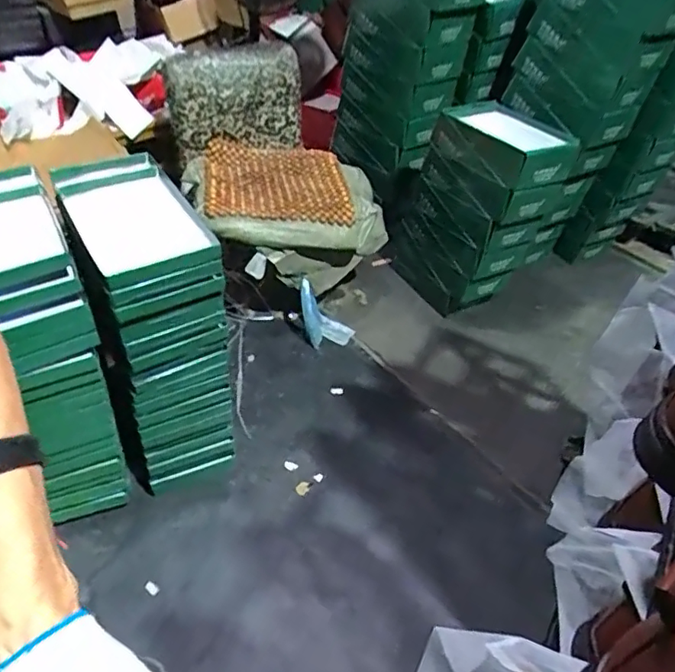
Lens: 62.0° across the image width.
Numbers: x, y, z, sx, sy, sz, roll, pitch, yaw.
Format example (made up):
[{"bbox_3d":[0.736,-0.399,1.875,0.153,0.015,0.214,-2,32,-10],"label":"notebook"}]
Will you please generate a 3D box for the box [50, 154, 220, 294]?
[{"bbox_3d":[-0.388,-0.228,1.063,0.227,0.081,0.376,-22,47,-25],"label":"box"}]

